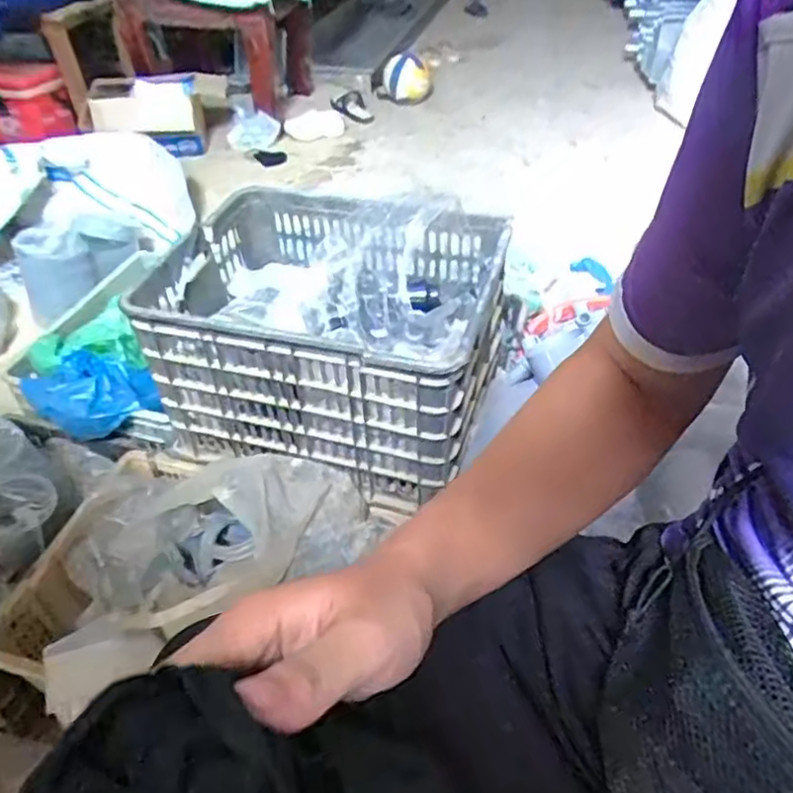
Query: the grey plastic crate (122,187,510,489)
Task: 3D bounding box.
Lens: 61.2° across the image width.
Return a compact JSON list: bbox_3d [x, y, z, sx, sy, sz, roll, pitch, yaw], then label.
[{"bbox_3d":[-0.089,-0.107,0.980,0.444,0.225,0.365,11,44,16],"label":"grey plastic crate"}]

